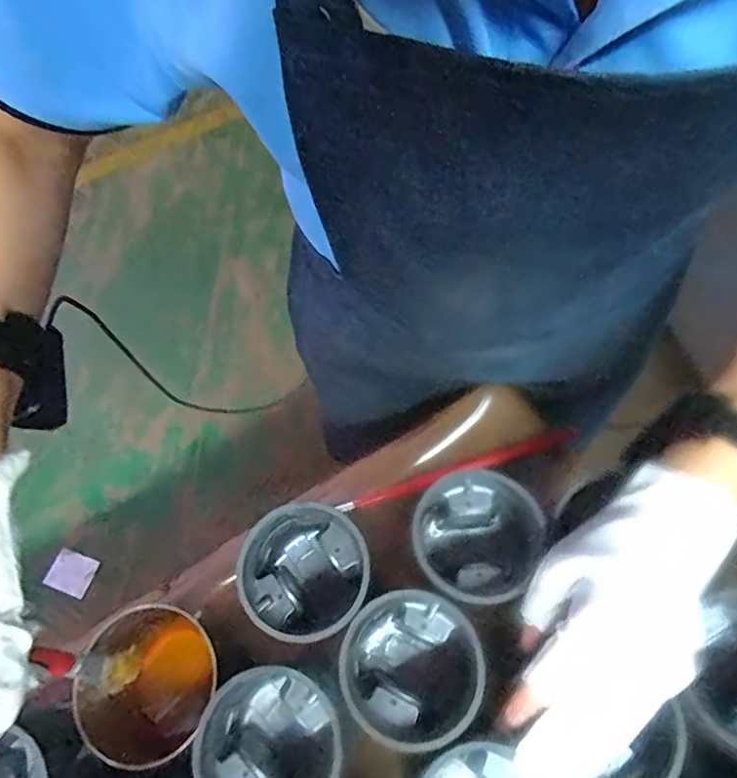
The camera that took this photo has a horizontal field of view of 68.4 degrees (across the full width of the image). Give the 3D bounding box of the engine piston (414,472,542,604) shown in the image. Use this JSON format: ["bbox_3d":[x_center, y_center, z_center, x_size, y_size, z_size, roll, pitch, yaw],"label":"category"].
[{"bbox_3d":[0.077,0.112,0.403,0.090,0.072,0.091,3,67,5],"label":"engine piston"}]

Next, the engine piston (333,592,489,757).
[{"bbox_3d":[0.028,0.190,0.373,0.087,0.077,0.086,41,75,18],"label":"engine piston"}]

